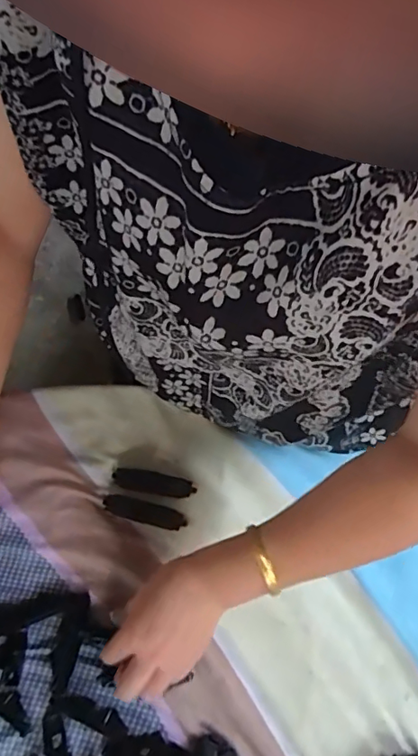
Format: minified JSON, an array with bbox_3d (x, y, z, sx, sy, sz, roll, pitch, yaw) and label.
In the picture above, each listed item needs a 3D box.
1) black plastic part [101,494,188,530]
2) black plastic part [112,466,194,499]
[{"bbox_3d":[-0.063,0.131,0.499,0.081,0.006,0.020,12,74,4],"label":"black plastic part"},{"bbox_3d":[-0.055,0.104,0.509,0.081,0.004,0.021,10,74,3],"label":"black plastic part"}]

